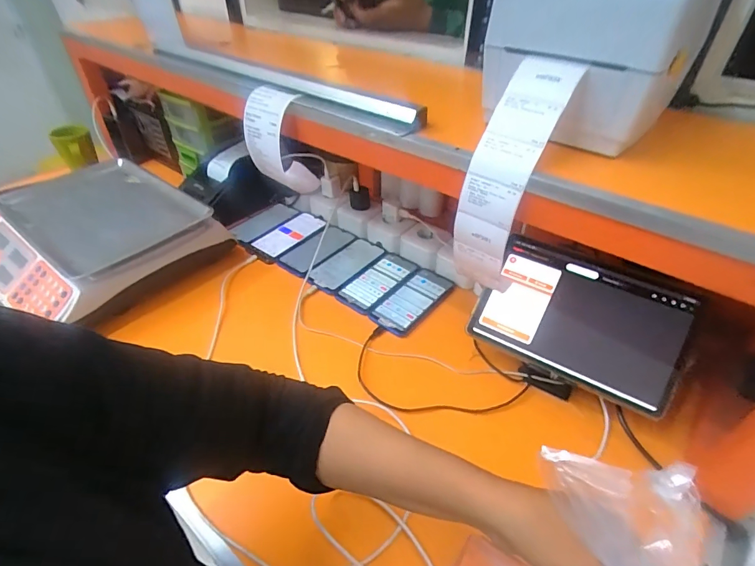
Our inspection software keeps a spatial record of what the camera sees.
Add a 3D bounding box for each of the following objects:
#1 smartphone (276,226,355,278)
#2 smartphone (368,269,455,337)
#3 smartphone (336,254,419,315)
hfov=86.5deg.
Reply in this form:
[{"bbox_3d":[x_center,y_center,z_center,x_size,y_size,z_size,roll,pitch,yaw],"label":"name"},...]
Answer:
[{"bbox_3d":[-0.121,-0.069,0.809,0.081,0.016,0.158,28,49,29],"label":"smartphone"},{"bbox_3d":[0.062,0.025,0.697,0.077,0.007,0.167,27,48,28],"label":"smartphone"},{"bbox_3d":[0.006,-0.003,0.737,0.078,0.015,0.169,25,44,26],"label":"smartphone"}]

